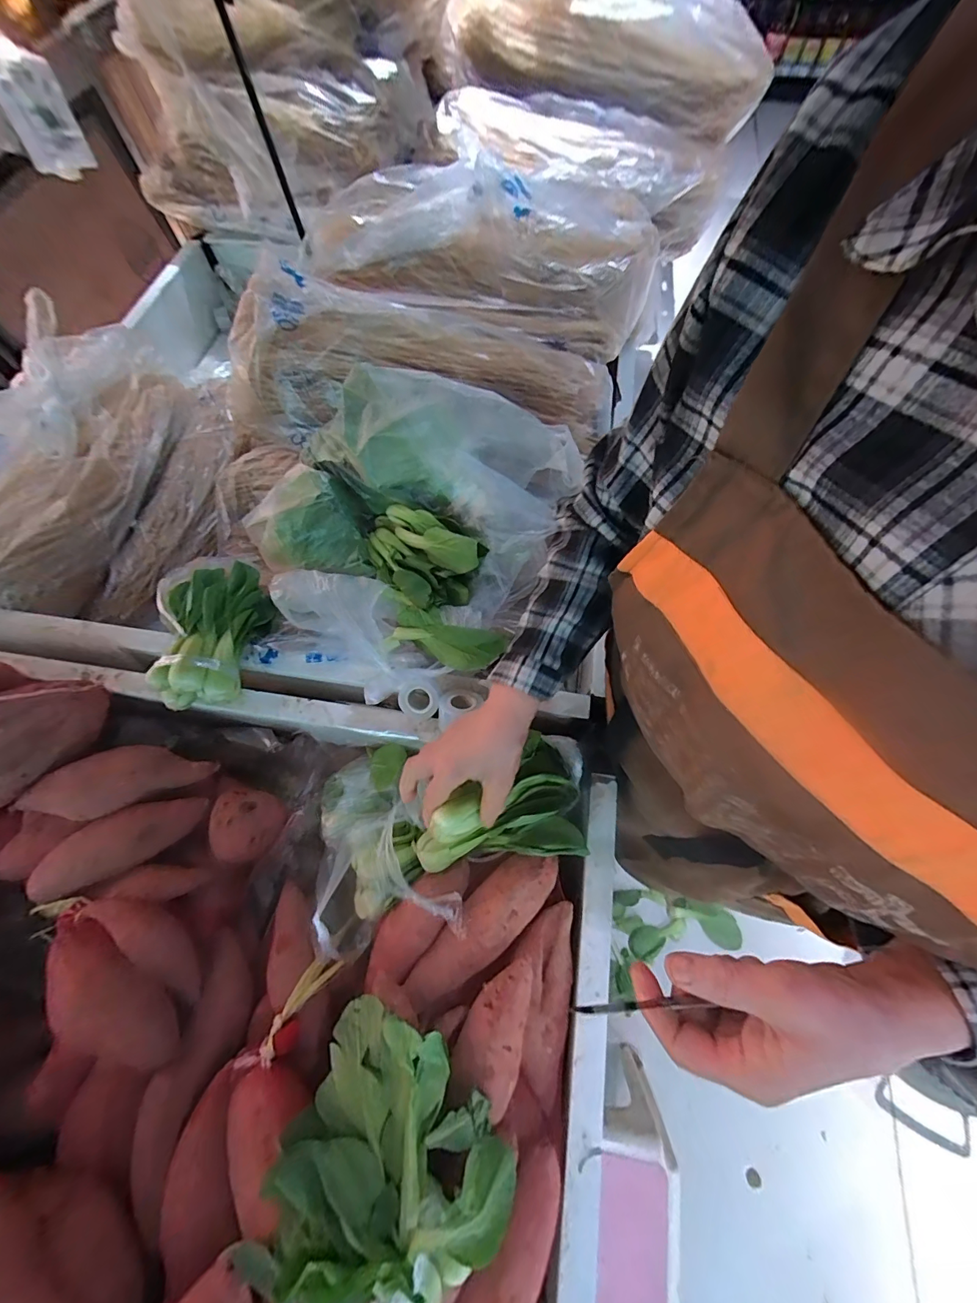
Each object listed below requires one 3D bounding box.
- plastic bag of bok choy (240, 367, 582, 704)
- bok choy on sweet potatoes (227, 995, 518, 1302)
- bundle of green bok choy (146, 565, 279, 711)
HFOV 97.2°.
[{"bbox_3d":[-0.107,-0.157,0.541,0.365,0.144,0.370,29,71,12],"label":"plastic bag of bok choy"},{"bbox_3d":[-0.071,0.373,0.318,0.184,0.078,0.159,6,68,3],"label":"bok choy on sweet potatoes"},{"bbox_3d":[-0.346,-0.027,0.537,0.108,0.072,0.186,-4,68,-1],"label":"bundle of green bok choy"}]

